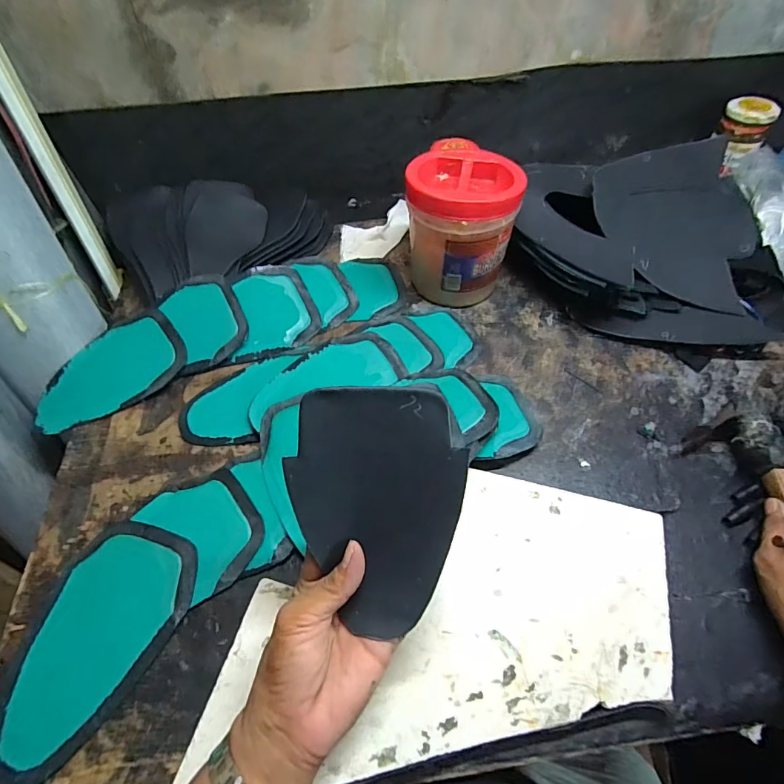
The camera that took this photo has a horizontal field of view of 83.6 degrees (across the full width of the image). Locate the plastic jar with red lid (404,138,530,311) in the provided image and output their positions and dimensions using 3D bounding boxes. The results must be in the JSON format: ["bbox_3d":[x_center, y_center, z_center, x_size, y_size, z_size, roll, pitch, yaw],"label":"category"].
[{"bbox_3d":[0.078,-0.181,0.498,0.108,0.137,0.104,-1,57,1],"label":"plastic jar with red lid"}]

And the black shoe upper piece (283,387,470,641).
[{"bbox_3d":[-0.009,0.072,0.265,0.098,0.012,0.148,2,99,0],"label":"black shoe upper piece"}]

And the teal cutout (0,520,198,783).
[{"bbox_3d":[-0.227,0.188,0.335,0.106,0.006,0.169,16,59,11],"label":"teal cutout"}]

